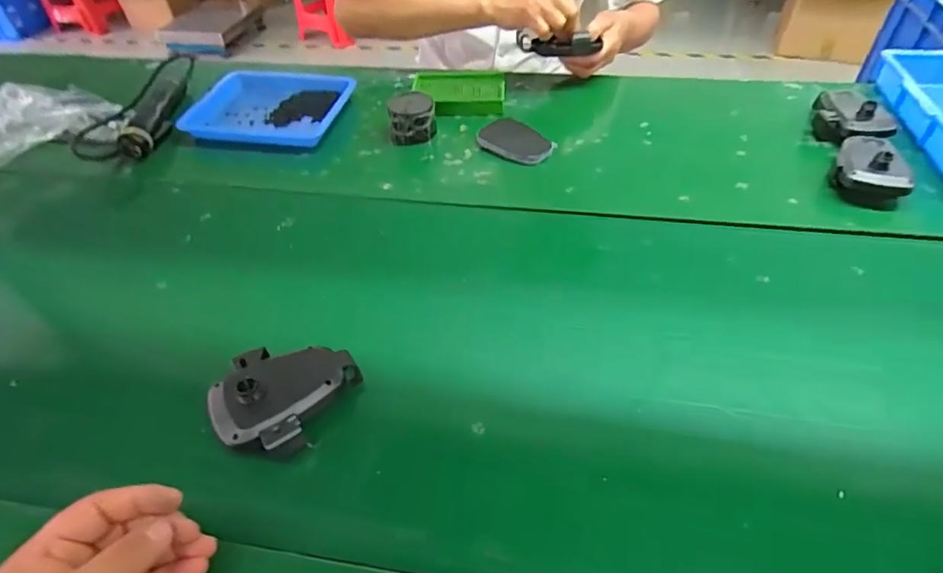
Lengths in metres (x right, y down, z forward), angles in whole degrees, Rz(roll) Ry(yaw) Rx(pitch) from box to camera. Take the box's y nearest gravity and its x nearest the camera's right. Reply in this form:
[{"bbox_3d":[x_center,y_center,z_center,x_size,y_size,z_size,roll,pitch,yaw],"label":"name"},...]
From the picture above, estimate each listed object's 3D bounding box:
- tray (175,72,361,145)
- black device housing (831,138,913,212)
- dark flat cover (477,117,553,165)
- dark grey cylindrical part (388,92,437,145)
[{"bbox_3d":[-0.308,-0.281,0.797,0.233,0.028,0.180,6,47,12],"label":"tray"},{"bbox_3d":[0.455,-0.133,0.586,0.074,0.045,0.081,19,51,23],"label":"black device housing"},{"bbox_3d":[0.056,-0.192,0.686,0.064,0.020,0.091,-34,52,-25],"label":"dark flat cover"},{"bbox_3d":[-0.081,-0.234,0.713,0.063,0.054,0.070,-4,45,3],"label":"dark grey cylindrical part"}]

